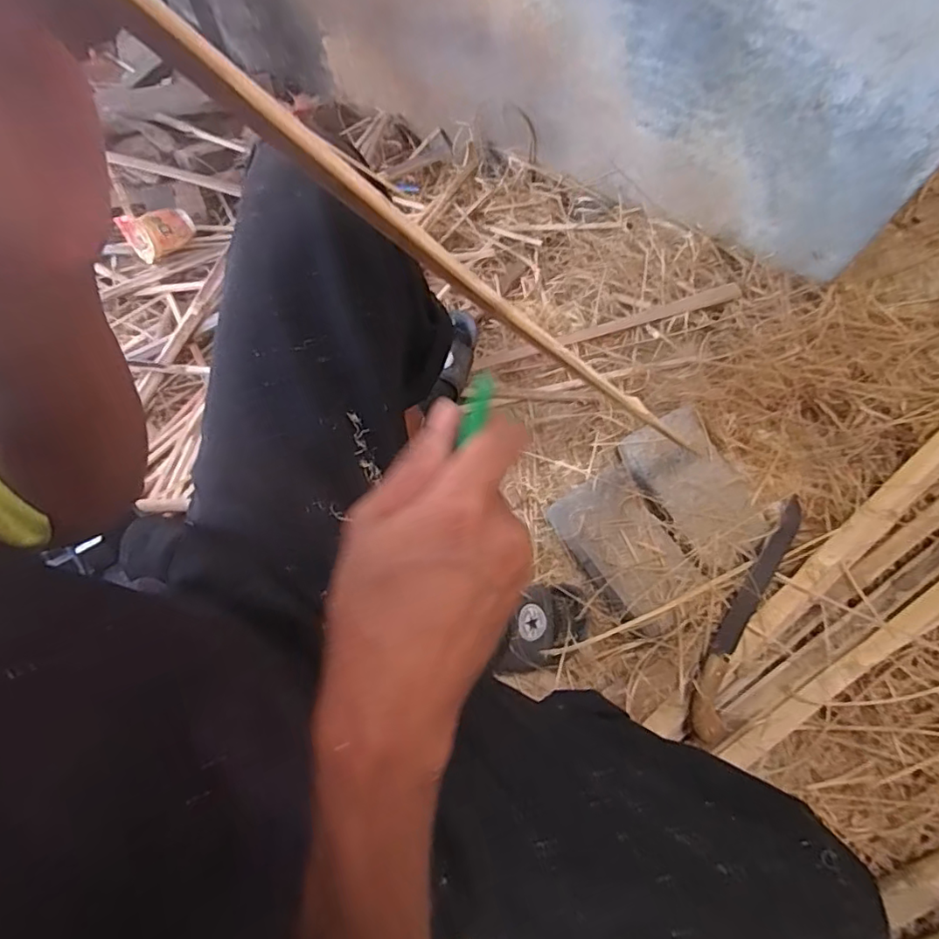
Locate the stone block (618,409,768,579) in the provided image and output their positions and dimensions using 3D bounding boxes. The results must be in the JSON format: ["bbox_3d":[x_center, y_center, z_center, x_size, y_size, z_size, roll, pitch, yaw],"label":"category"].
[{"bbox_3d":[0.302,0.023,0.756,0.120,0.054,0.205,-27,74,-6],"label":"stone block"}]

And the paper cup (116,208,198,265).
[{"bbox_3d":[-0.500,-0.382,0.911,0.101,0.045,0.070,-29,74,-6],"label":"paper cup"}]

